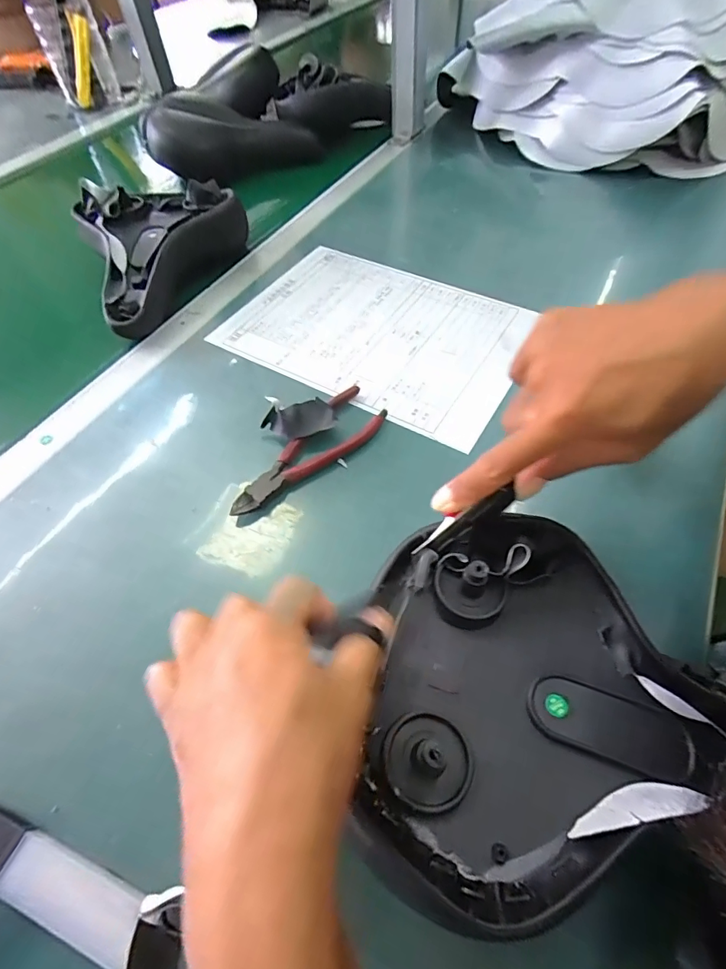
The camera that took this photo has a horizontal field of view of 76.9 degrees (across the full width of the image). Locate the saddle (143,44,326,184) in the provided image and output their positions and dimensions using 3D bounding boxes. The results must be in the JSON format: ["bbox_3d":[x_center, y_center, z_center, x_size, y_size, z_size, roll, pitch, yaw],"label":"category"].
[{"bbox_3d":[-0.207,-0.555,0.702,0.235,0.104,0.166,-31,58,-18],"label":"saddle"}]

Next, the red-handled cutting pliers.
[{"bbox_3d":[-0.040,-0.025,0.372,0.048,0.013,0.153,29,61,22],"label":"red-handled cutting pliers"}]

